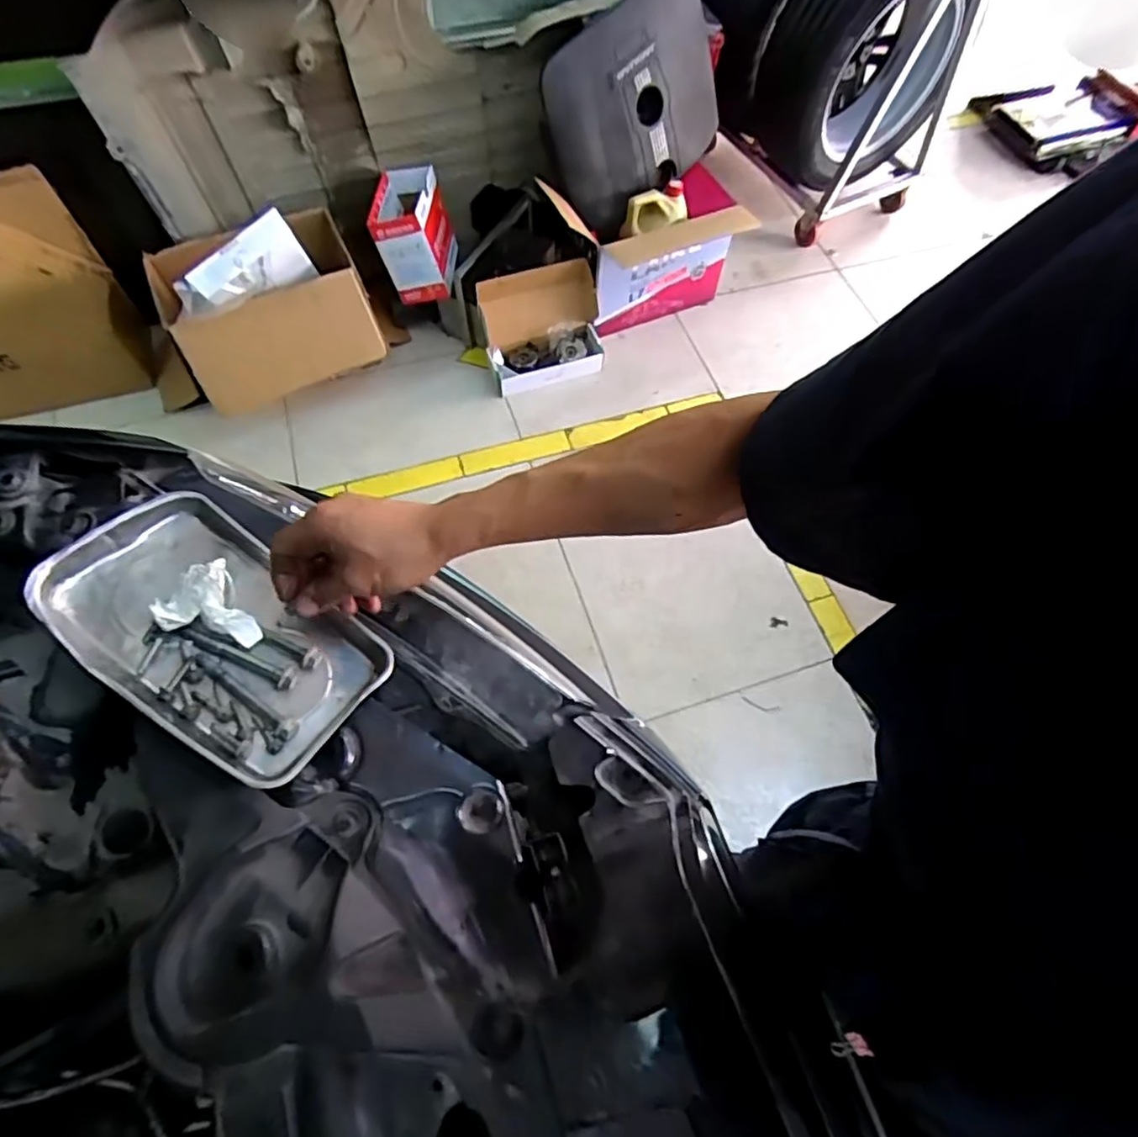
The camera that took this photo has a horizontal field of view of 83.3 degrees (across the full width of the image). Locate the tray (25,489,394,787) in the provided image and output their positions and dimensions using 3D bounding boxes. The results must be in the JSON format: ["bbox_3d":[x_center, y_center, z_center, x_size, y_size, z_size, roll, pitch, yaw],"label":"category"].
[{"bbox_3d":[-0.262,0.045,0.482,0.230,0.051,0.144,39,52,1],"label":"tray"}]

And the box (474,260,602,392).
[{"bbox_3d":[-0.066,-0.670,1.816,0.342,0.285,0.220,-9,64,-7],"label":"box"}]

